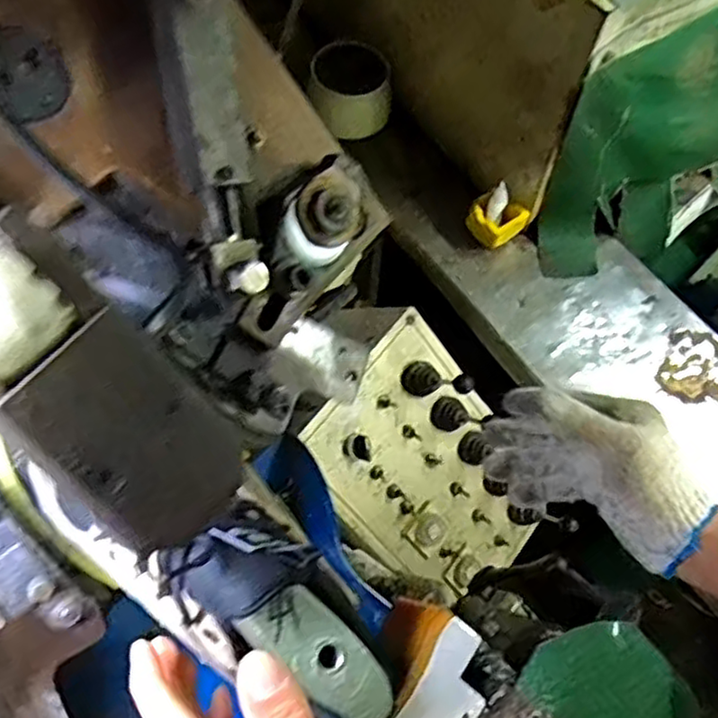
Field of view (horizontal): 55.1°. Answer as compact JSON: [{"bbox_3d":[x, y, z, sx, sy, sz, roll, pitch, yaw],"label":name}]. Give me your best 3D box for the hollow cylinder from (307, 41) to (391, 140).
[{"bbox_3d":[-0.010,-0.379,0.963,0.117,0.080,0.111,0,65,-1],"label":"hollow cylinder"}]

